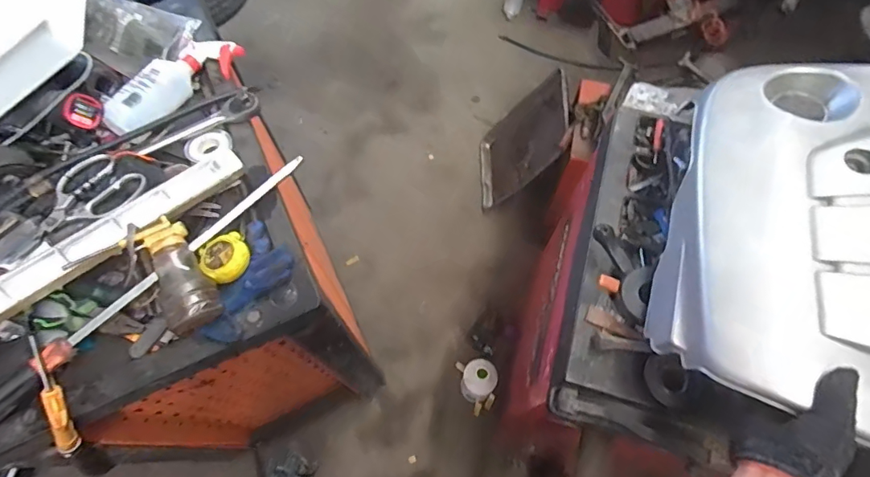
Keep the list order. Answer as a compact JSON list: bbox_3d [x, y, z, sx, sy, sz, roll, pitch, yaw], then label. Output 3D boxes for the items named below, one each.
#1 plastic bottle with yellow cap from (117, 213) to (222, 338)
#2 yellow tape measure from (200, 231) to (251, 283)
[{"bbox_3d":[-0.339,0.048,0.615,0.076,0.061,0.152,-28,68,-10],"label":"plastic bottle with yellow cap"},{"bbox_3d":[-0.294,0.025,0.661,0.062,0.028,0.066,-1,66,1],"label":"yellow tape measure"}]

